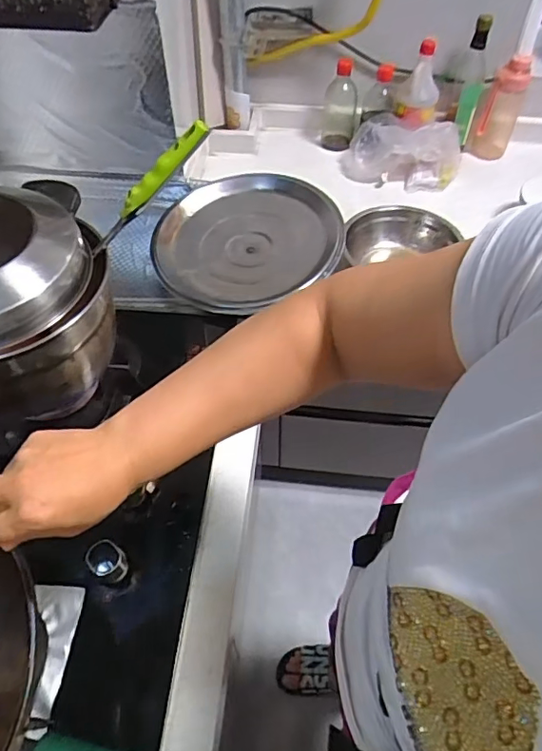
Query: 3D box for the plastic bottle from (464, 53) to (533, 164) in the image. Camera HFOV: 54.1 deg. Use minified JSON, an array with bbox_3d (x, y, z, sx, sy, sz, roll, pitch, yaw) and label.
[{"bbox_3d":[0.518,-0.602,1.204,0.092,0.219,0.079,24,56,16],"label":"plastic bottle"}]

